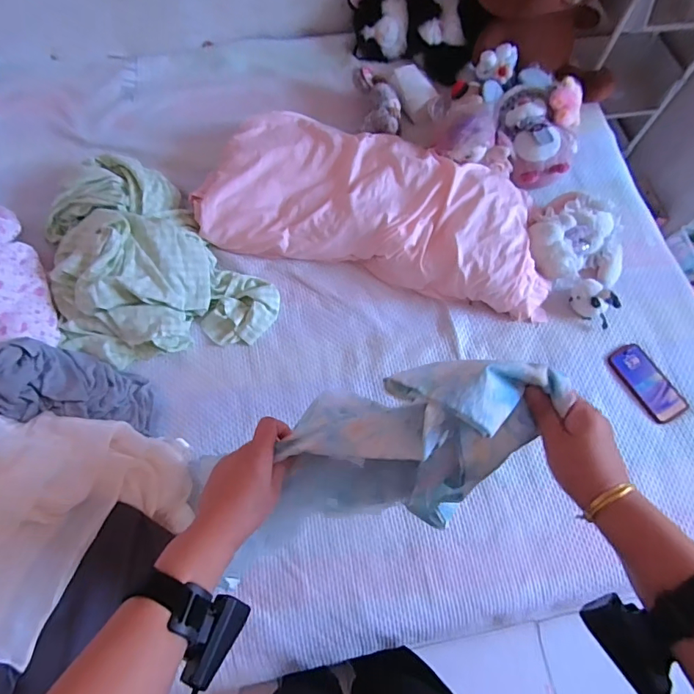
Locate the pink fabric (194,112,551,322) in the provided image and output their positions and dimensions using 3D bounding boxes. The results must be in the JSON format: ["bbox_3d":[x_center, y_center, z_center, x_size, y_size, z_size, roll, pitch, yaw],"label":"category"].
[{"bbox_3d":[0.076,-0.326,1.067,0.805,0.129,0.349,13,67,3],"label":"pink fabric"}]

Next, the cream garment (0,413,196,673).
[{"bbox_3d":[-0.521,0.294,0.771,0.412,0.139,0.375,14,67,3],"label":"cream garment"}]

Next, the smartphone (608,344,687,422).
[{"bbox_3d":[0.643,0.075,0.986,0.081,0.017,0.170,-22,69,-12],"label":"smartphone"}]

